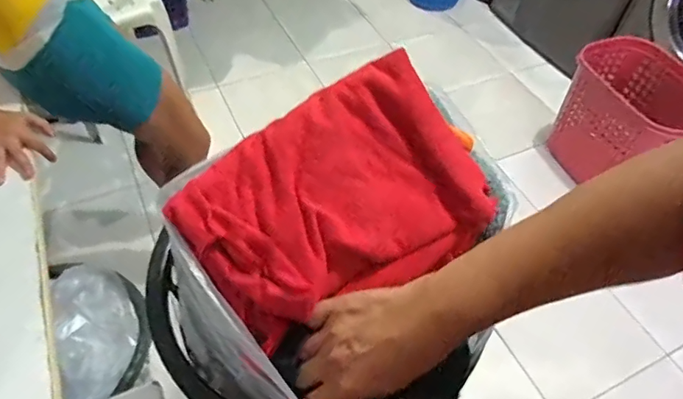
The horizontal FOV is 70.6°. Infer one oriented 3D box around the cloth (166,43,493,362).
[{"bbox_3d":[0.008,0.000,0.393,0.242,0.025,0.169,-35,91,-18],"label":"cloth"}]

